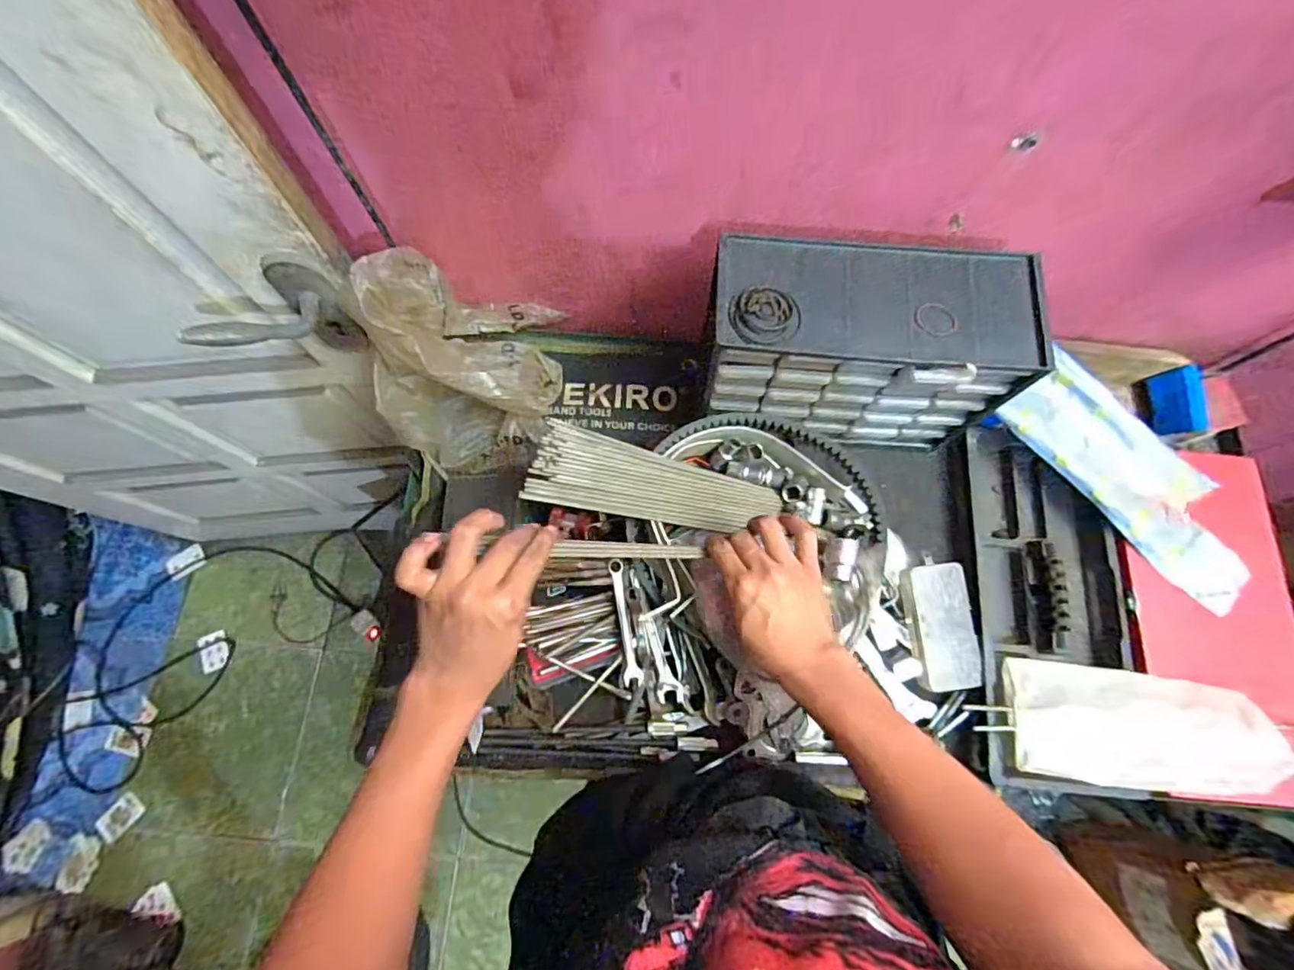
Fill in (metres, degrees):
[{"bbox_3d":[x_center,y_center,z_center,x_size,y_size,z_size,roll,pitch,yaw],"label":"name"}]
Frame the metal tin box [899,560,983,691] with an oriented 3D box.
[{"bbox_3d":[0.318,0.150,0.601,0.070,0.021,0.129,-5,73,-3],"label":"metal tin box"}]

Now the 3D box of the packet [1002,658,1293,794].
[{"bbox_3d":[0.502,0.248,0.568,0.244,0.037,0.109,8,73,1],"label":"packet"}]

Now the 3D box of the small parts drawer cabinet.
[{"bbox_3d":[0.212,-0.141,0.594,0.296,0.183,0.128,6,73,0],"label":"small parts drawer cabinet"}]

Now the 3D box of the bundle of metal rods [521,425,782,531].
[{"bbox_3d":[0.014,0.000,0.570,0.261,0.012,0.073,11,82,-19],"label":"bundle of metal rods"}]

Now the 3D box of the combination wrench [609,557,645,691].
[{"bbox_3d":[-0.022,0.142,0.574,0.019,0.011,0.131,-9,89,-4],"label":"combination wrench"}]

